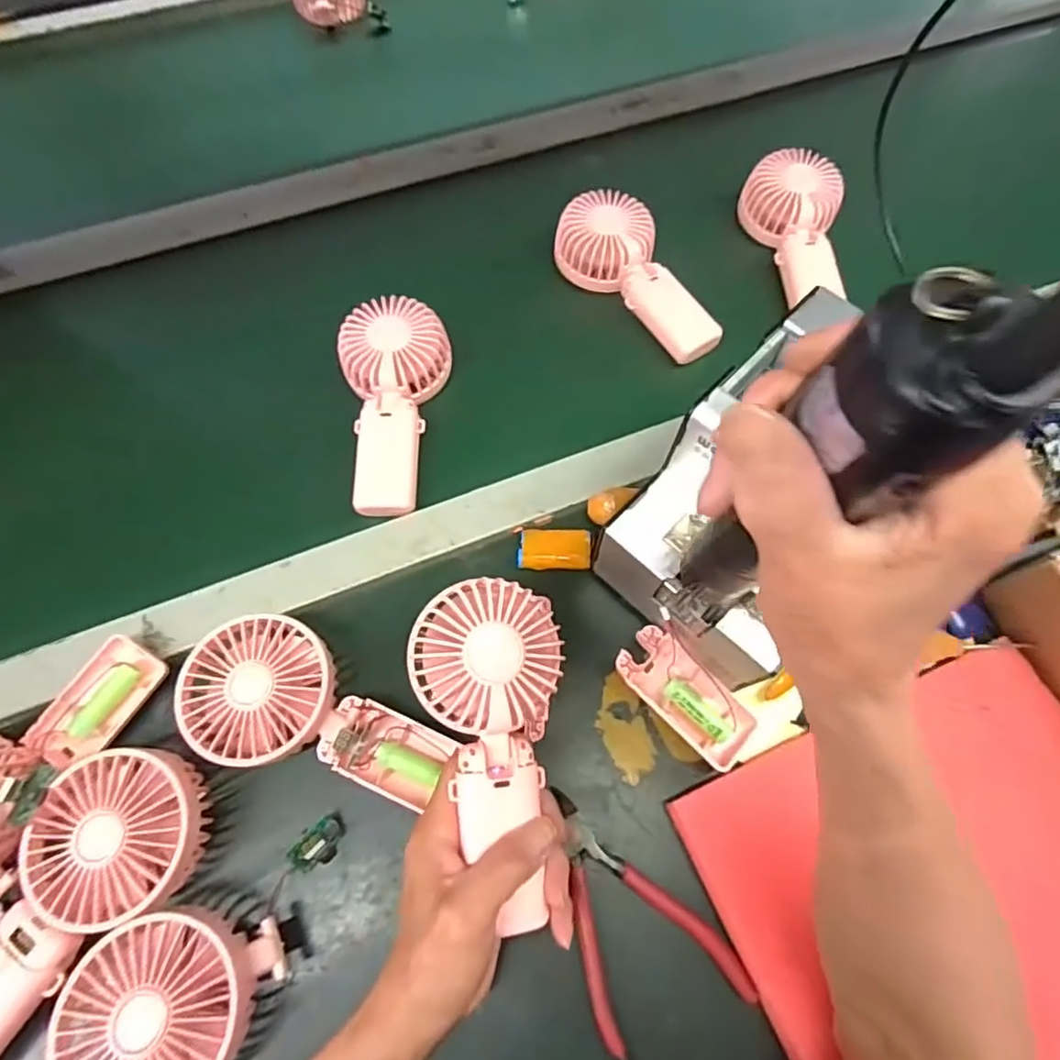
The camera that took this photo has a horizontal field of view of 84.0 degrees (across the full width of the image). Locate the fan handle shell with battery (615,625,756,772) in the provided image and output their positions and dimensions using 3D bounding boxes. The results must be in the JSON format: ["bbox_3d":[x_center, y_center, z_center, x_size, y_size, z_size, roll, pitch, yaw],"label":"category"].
[{"bbox_3d":[0.102,0.110,0.391,0.045,0.017,0.094,-39,72,-16],"label":"fan handle shell with battery"}]

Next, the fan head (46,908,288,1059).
[{"bbox_3d":[-0.187,0.247,0.312,0.087,0.057,0.088,0,66,0],"label":"fan head"}]

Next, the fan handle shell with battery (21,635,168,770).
[{"bbox_3d":[-0.278,0.113,0.381,0.045,0.019,0.081,27,72,12],"label":"fan handle shell with battery"}]

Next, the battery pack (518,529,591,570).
[{"bbox_3d":[0.018,0.013,0.428,0.051,0.013,0.032,3,66,1],"label":"battery pack"}]

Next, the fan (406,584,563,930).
[{"bbox_3d":[-0.019,0.118,0.326,0.081,0.028,0.177,-6,82,0],"label":"fan"}]

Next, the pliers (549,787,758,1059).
[{"bbox_3d":[0.054,0.224,0.343,0.083,0.011,0.142,-30,70,-13],"label":"pliers"}]

